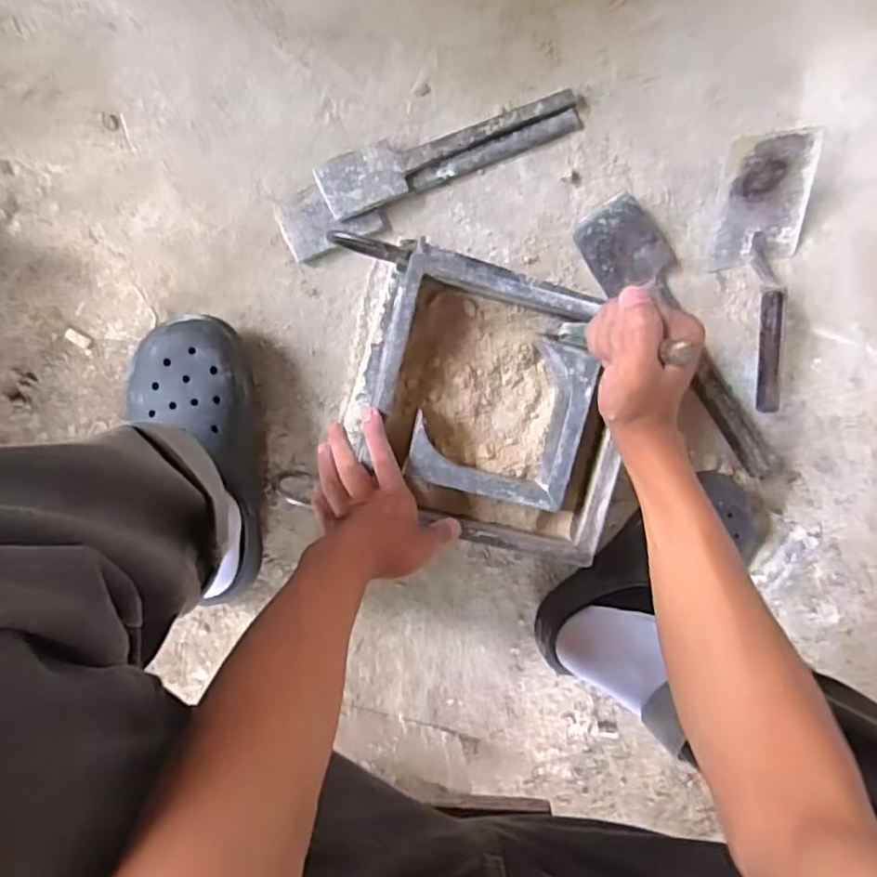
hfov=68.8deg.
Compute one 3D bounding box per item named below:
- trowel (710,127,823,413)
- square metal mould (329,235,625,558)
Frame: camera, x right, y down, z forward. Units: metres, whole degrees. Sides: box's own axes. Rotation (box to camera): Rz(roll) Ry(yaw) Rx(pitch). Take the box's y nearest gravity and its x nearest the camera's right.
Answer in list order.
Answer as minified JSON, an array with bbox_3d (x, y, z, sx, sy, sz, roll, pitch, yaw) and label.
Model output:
[{"bbox_3d":[0.350,-0.165,0.673,0.101,0.077,0.272,-10,95,-6],"label":"trowel"},{"bbox_3d":[0.037,-0.031,0.574,0.267,0.062,0.230,16,92,-8],"label":"square metal mould"}]

